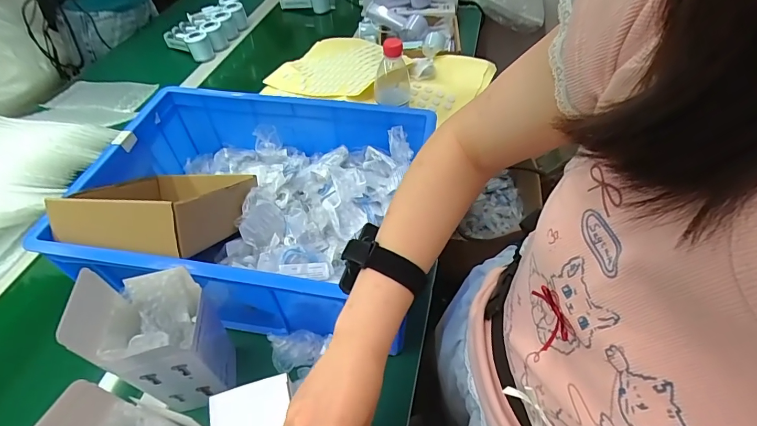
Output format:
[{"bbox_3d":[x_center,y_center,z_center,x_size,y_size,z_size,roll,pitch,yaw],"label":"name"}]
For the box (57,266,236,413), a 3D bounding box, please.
[{"bbox_3d":[-0.227,0.133,0.445,0.085,0.229,0.108,-10,50,-8],"label":"box"}]

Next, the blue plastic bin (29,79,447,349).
[{"bbox_3d":[-0.168,-0.018,0.605,0.450,0.161,0.341,7,50,7],"label":"blue plastic bin"}]

